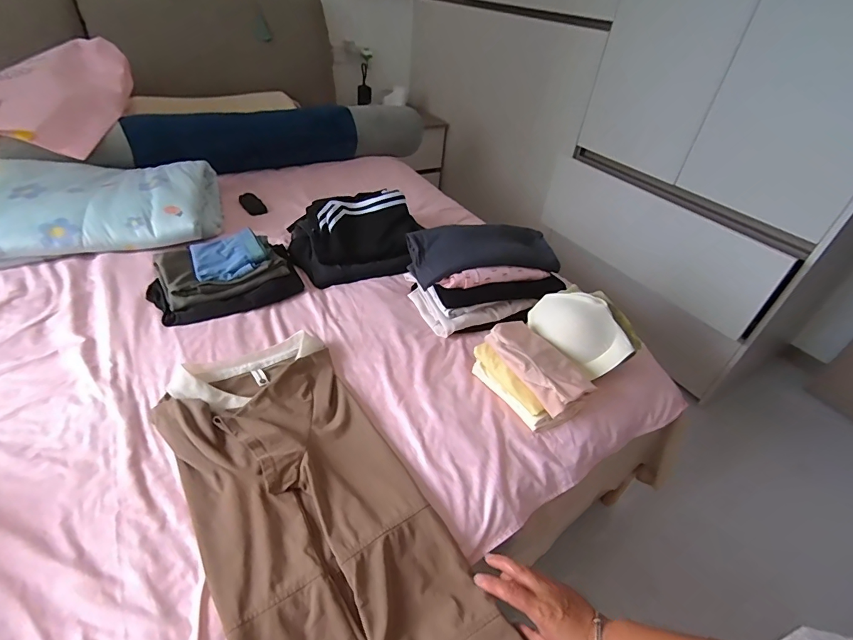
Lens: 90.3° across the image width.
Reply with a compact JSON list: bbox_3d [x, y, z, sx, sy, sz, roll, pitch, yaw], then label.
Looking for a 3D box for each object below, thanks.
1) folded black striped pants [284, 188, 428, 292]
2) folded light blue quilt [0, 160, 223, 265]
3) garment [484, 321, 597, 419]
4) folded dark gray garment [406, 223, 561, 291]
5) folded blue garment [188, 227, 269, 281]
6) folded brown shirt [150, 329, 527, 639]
[{"bbox_3d":[-0.173,-0.216,1.045,0.322,0.120,0.251,-4,42,-13],"label":"folded black striped pants"},{"bbox_3d":[-0.812,-0.291,1.053,0.527,0.092,0.342,-9,43,-18],"label":"folded light blue quilt"},{"bbox_3d":[0.203,0.071,0.759,0.108,0.036,0.191,-17,45,-27],"label":"garment"},{"bbox_3d":[0.124,-0.146,0.913,0.316,0.061,0.138,-12,43,-21],"label":"folded dark gray garment"},{"bbox_3d":[-0.426,-0.141,0.918,0.145,0.032,0.135,-16,45,-25],"label":"folded blue garment"},{"bbox_3d":[-0.158,0.242,0.576,0.266,0.040,0.577,-21,49,-29],"label":"folded brown shirt"}]

